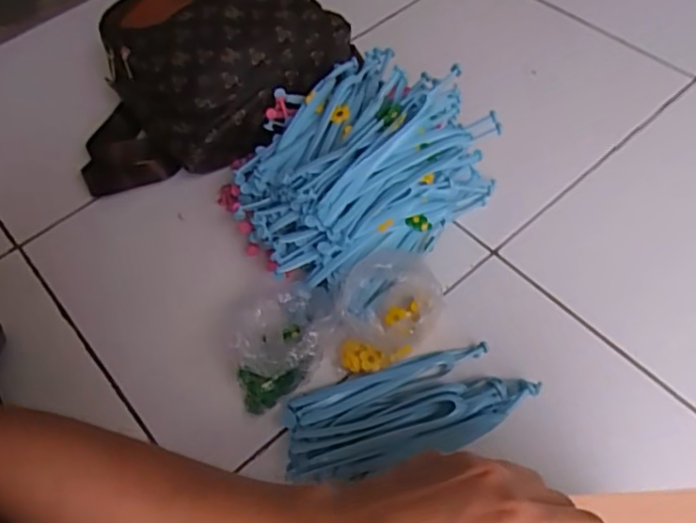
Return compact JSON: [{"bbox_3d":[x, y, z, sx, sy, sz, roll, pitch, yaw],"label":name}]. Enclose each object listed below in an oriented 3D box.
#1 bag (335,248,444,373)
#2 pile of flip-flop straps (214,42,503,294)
[{"bbox_3d":[0.042,0.043,0.614,0.110,0.072,0.107,-8,56,0],"label":"bag"},{"bbox_3d":[-0.011,-0.104,0.671,0.242,0.144,0.246,-39,61,-19],"label":"pile of flip-flop straps"}]

